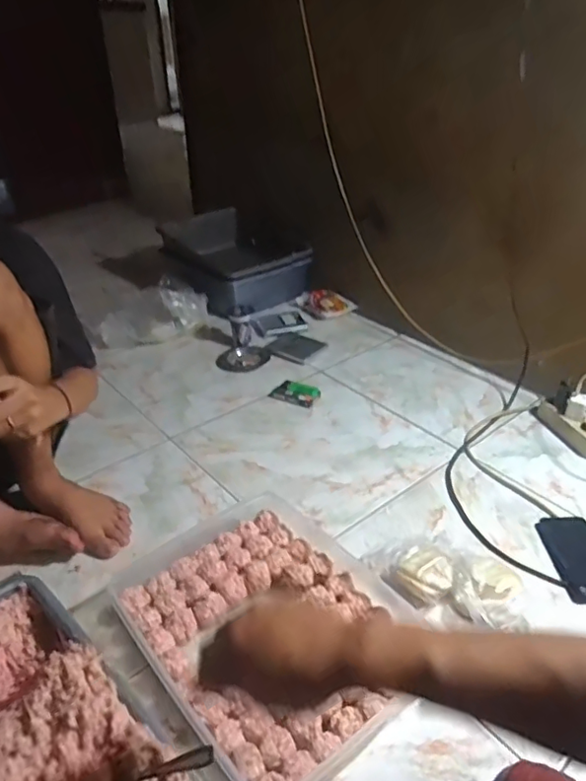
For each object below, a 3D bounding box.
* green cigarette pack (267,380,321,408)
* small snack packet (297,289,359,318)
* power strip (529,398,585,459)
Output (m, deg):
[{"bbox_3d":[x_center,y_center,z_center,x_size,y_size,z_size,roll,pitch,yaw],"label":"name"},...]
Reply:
[{"bbox_3d":[0.004,0.005,1.213,0.095,0.017,0.064,15,36,23],"label":"green cigarette pack"},{"bbox_3d":[0.089,-0.242,1.588,0.092,0.038,0.157,-27,41,-35],"label":"small snack packet"},{"bbox_3d":[0.520,0.072,1.090,0.032,0.042,0.185,-11,34,-16],"label":"power strip"}]

